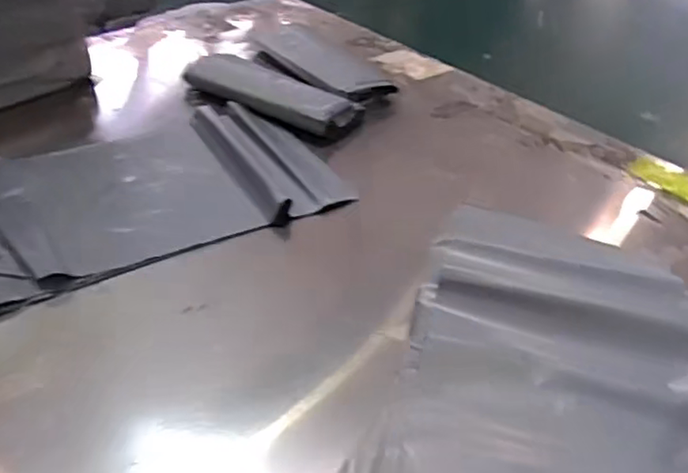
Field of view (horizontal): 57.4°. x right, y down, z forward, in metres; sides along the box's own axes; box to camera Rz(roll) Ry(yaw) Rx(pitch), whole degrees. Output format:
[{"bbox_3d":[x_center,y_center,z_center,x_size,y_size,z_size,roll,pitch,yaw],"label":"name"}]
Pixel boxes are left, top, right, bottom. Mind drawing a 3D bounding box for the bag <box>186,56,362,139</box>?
[{"bbox_3d":[-0.140,-0.276,1.195,0.341,0.066,0.146,23,41,18],"label":"bag"}]

